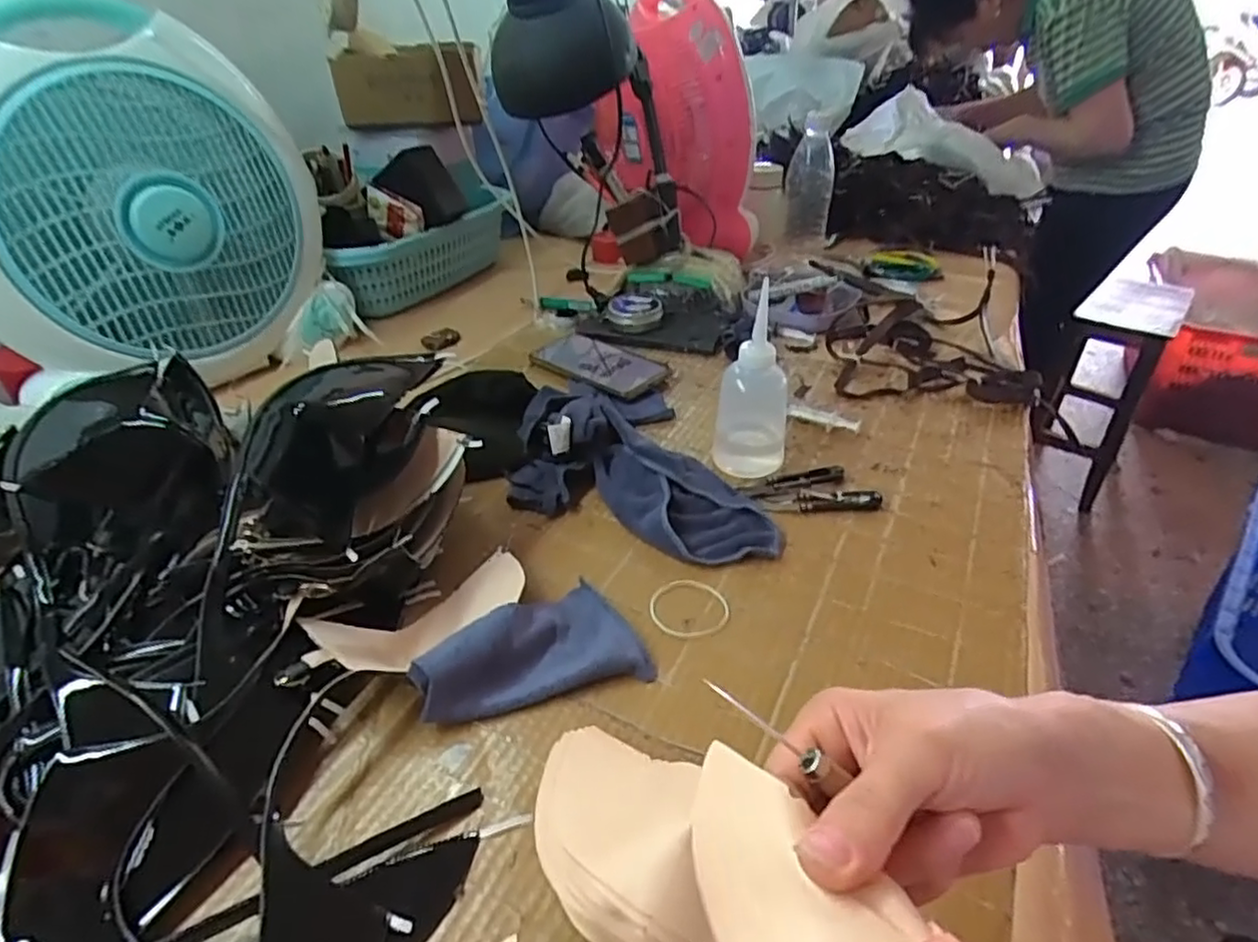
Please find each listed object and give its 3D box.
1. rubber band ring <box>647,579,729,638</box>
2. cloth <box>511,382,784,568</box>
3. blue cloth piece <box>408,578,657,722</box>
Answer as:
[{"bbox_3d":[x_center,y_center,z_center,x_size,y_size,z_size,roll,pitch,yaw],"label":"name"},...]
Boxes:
[{"bbox_3d":[0.043,0.097,0.486,0.057,0.004,0.053,-2,36,1],"label":"rubber band ring"},{"bbox_3d":[-0.015,-0.022,0.603,0.184,0.061,0.294,-15,38,-16],"label":"cloth"},{"bbox_3d":[-0.065,0.120,0.436,0.142,0.034,0.087,-10,35,-31],"label":"blue cloth piece"}]

